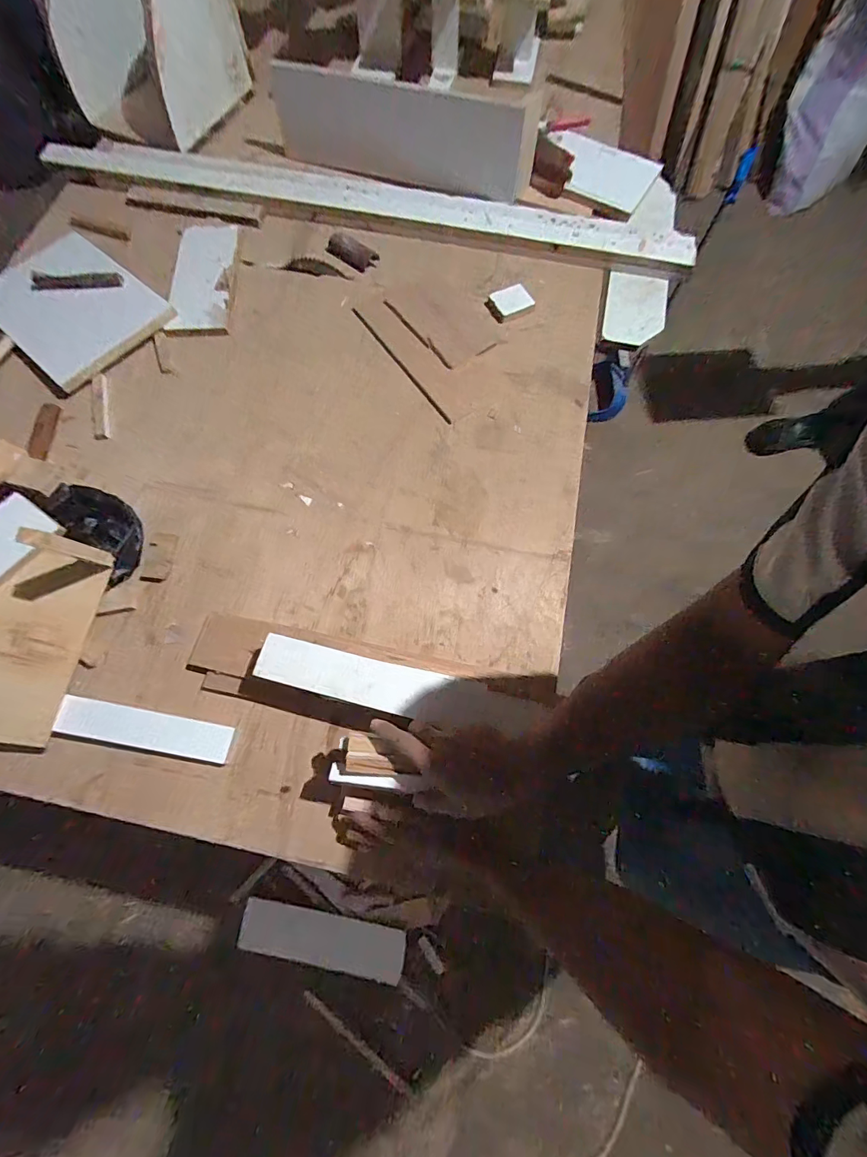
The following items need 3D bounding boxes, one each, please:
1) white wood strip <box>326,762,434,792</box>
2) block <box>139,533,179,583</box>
[{"bbox_3d":[-0.068,0.232,0.511,0.111,0.010,0.021,-1,73,13],"label":"white wood strip"},{"bbox_3d":[-0.426,-0.034,0.685,0.039,0.009,0.080,2,73,-1],"label":"block"}]

